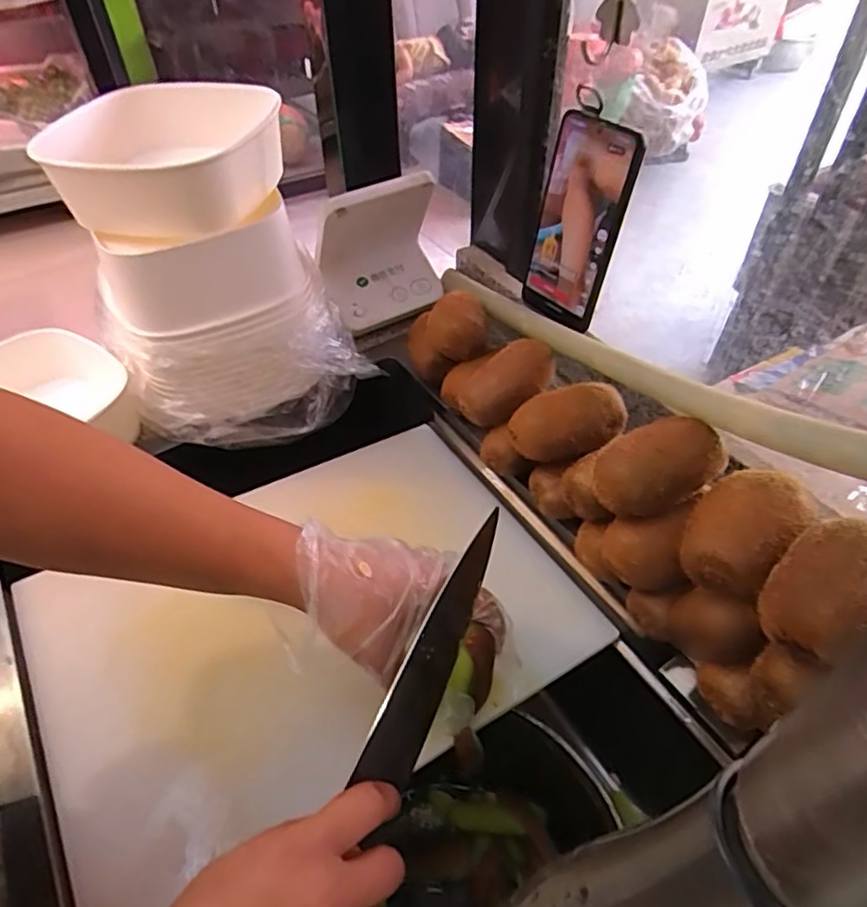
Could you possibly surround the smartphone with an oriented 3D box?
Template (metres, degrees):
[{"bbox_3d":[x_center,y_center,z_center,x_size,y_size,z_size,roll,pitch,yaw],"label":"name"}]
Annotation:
[{"bbox_3d":[0.115,-0.182,0.509,0.013,0.157,0.085,-24,48,-32],"label":"smartphone"}]

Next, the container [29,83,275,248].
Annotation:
[{"bbox_3d":[-0.208,-0.233,0.497,0.167,0.062,0.159,0,47,3],"label":"container"}]

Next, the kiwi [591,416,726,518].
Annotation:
[{"bbox_3d":[0.131,0.010,0.374,0.071,0.044,0.052,-19,49,-15],"label":"kiwi"}]

